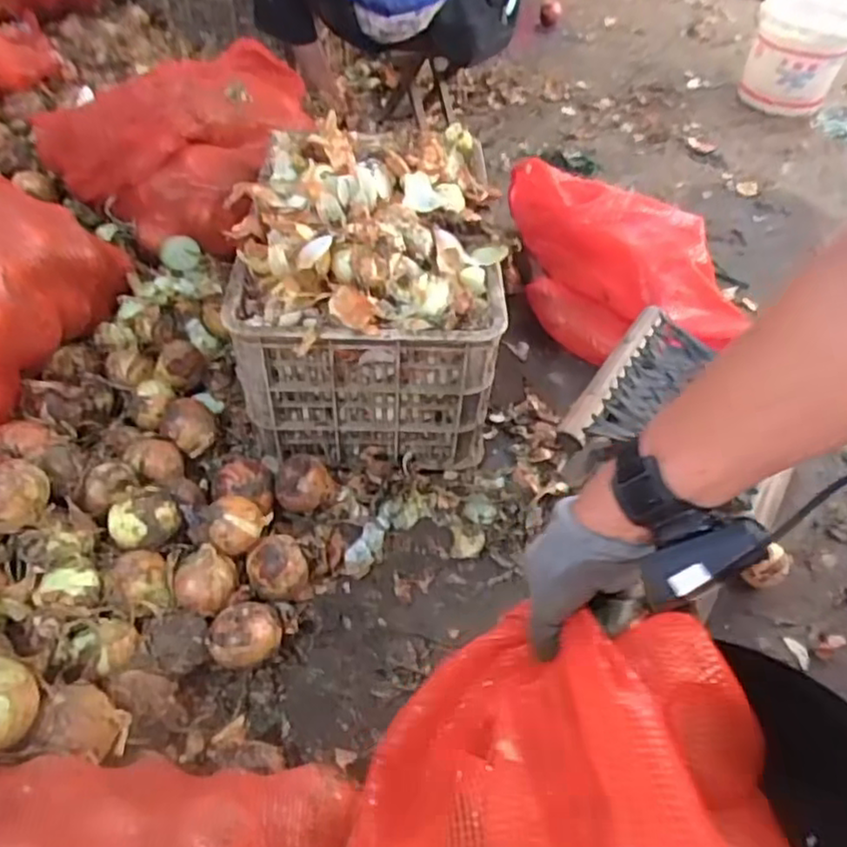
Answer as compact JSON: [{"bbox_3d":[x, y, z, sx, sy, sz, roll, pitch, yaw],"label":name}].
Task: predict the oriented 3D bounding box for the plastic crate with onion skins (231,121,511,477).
[{"bbox_3d":[-0.079,-0.224,1.049,0.353,0.308,0.503,-1,50,-4],"label":"plastic crate with onion skins"}]

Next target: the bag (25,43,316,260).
[{"bbox_3d":[-0.400,-0.568,1.293,0.454,0.181,0.547,35,56,24],"label":"bag"}]

